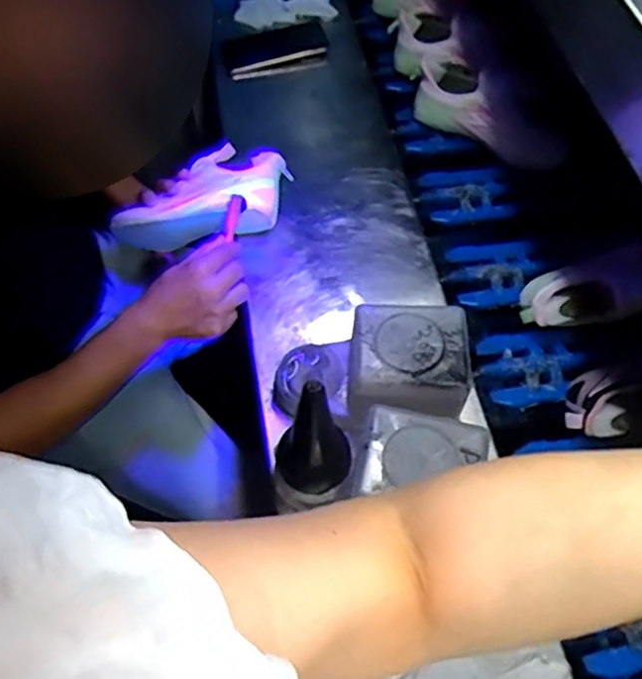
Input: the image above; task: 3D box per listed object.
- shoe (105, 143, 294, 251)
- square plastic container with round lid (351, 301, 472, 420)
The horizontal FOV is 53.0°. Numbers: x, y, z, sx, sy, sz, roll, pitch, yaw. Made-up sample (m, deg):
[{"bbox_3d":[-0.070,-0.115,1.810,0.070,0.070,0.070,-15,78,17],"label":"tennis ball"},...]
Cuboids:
[{"bbox_3d":[-0.150,-0.173,0.820,0.235,0.074,0.129,-18,58,17],"label":"shoe"},{"bbox_3d":[0.086,0.026,0.647,0.113,0.072,0.106,0,59,0],"label":"square plastic container with round lid"}]

